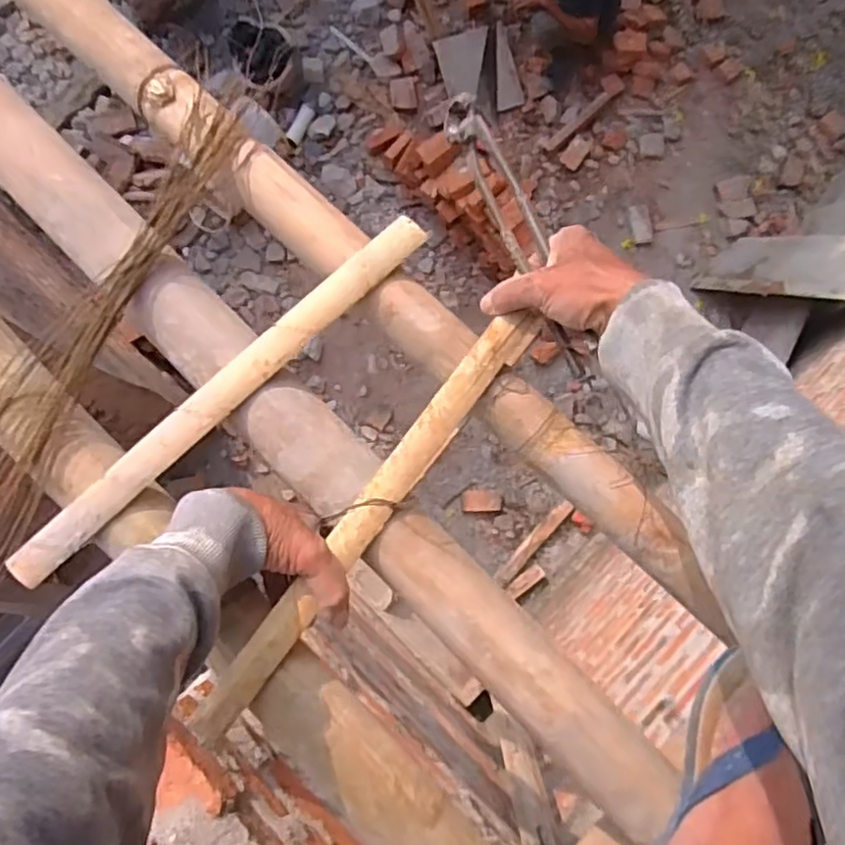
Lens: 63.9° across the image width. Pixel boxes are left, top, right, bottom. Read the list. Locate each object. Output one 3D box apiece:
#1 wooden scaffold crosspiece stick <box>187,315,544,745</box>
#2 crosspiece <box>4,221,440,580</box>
[{"bbox_3d":[-0.038,0.069,0.513,0.032,0.014,0.390,37,82,4],"label":"wooden scaffold crosspiece stick"},{"bbox_3d":[-0.148,-0.021,0.510,0.387,0.017,0.029,-43,85,-6],"label":"crosspiece"}]

